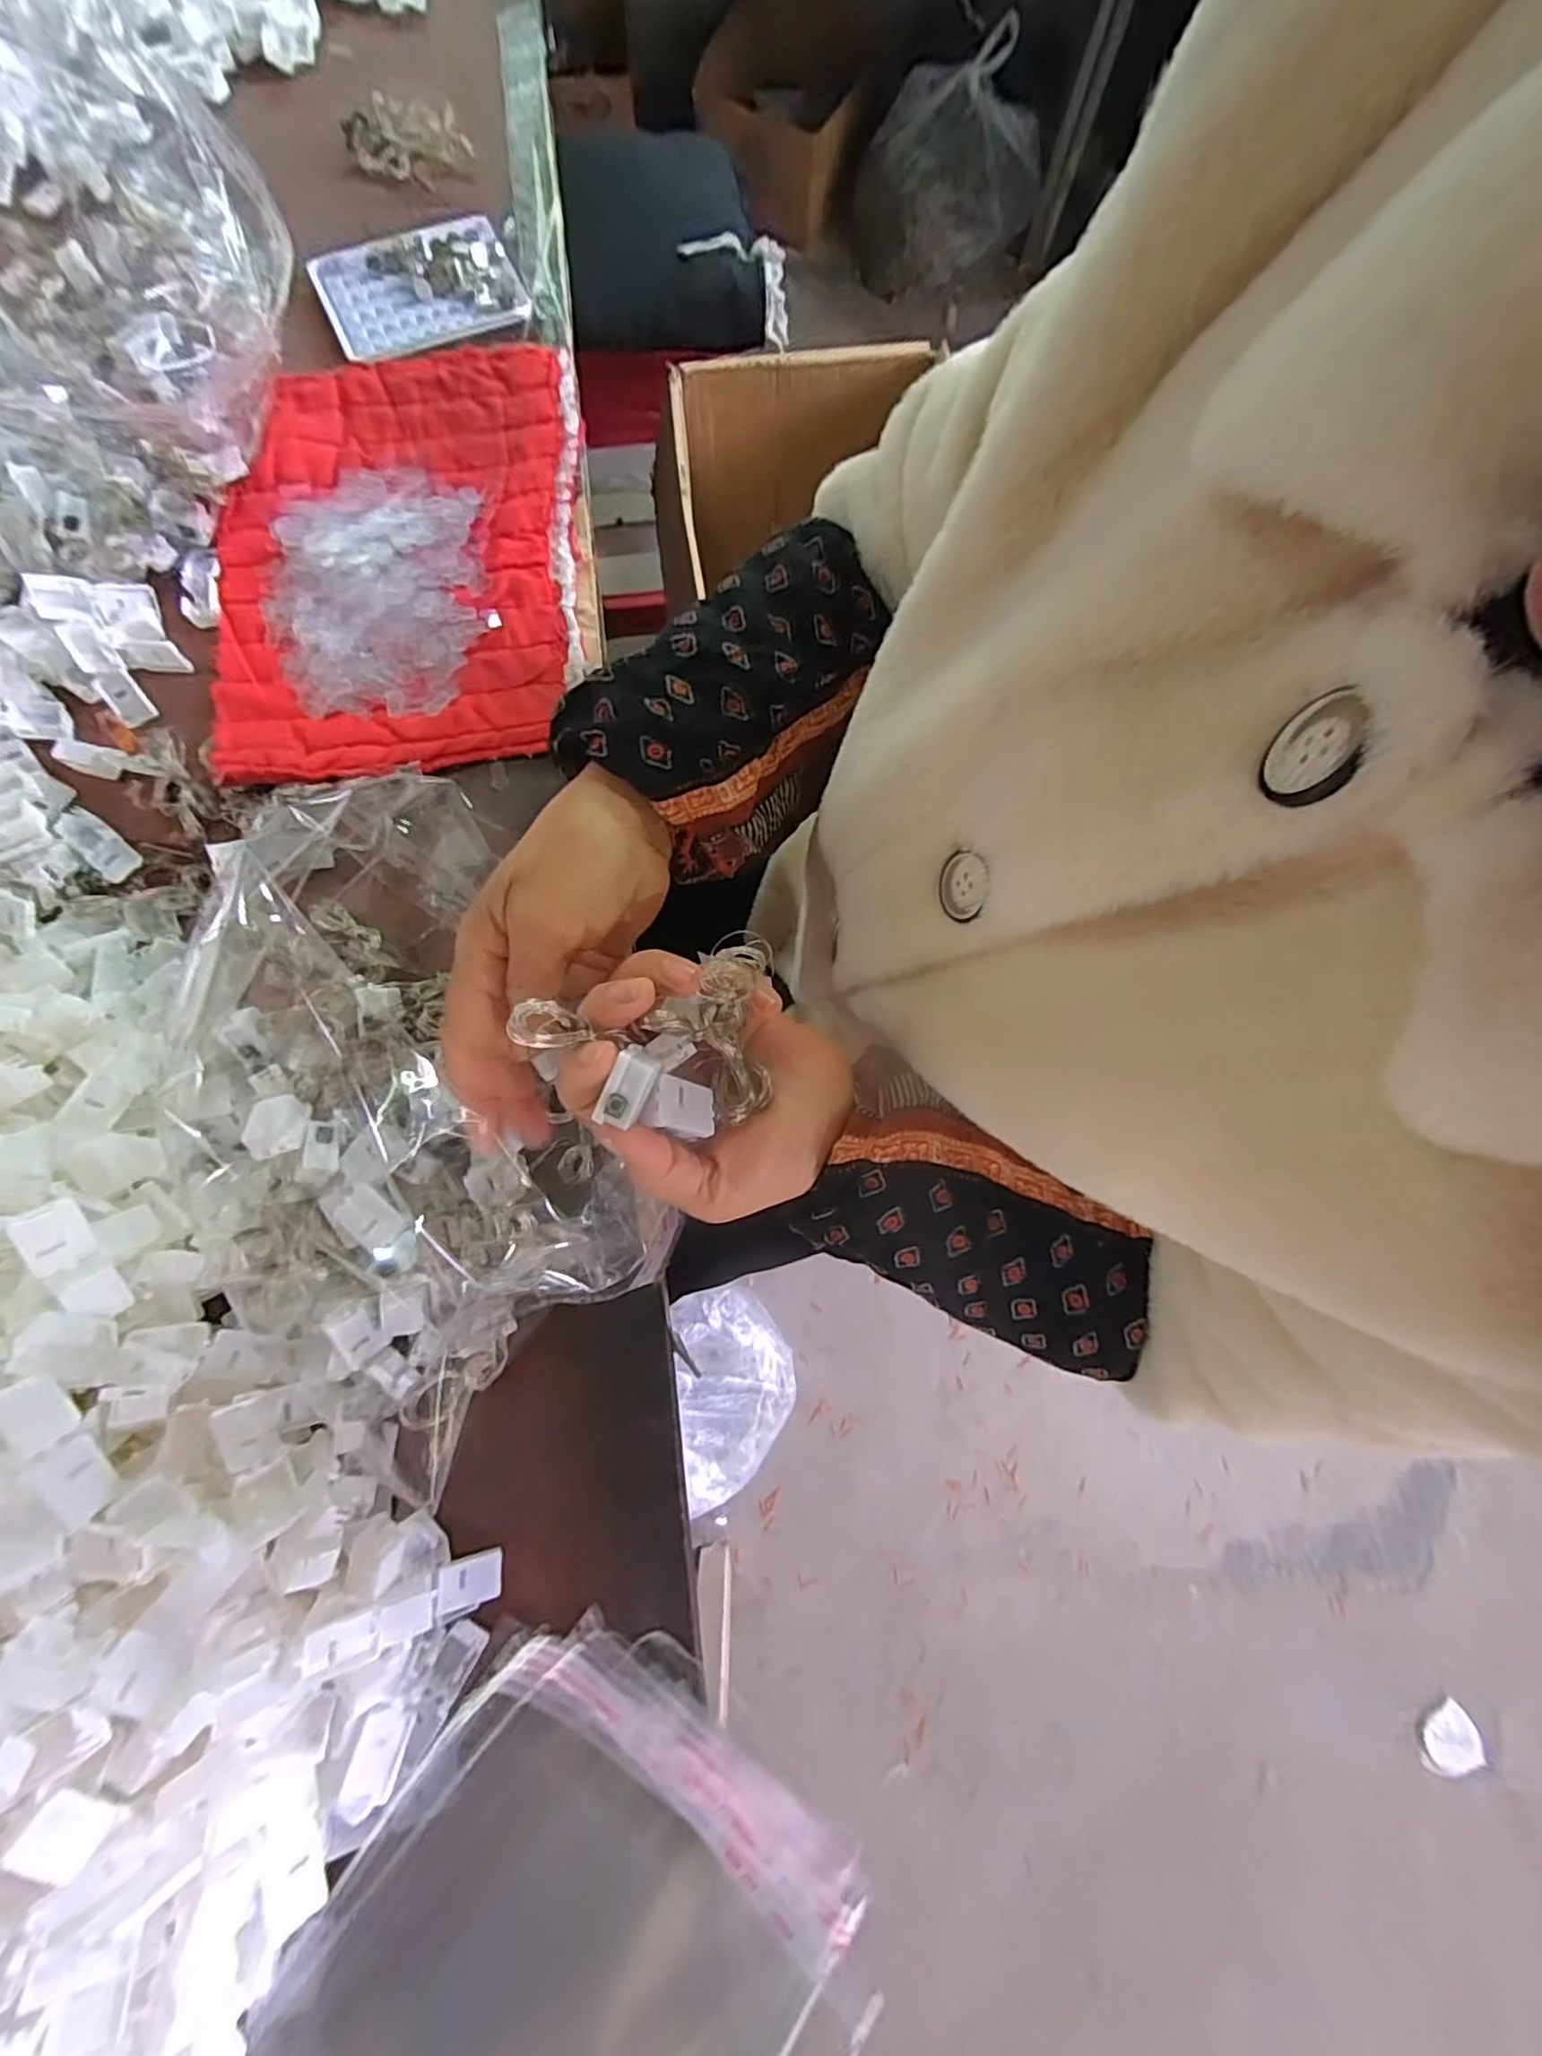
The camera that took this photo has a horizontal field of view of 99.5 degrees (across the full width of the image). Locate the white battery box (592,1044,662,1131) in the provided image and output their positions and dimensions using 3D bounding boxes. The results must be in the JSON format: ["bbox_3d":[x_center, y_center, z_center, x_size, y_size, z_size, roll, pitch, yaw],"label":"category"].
[{"bbox_3d":[-0.048,0.019,0.225,0.014,0.008,0.026,23,98,-13],"label":"white battery box"}]

